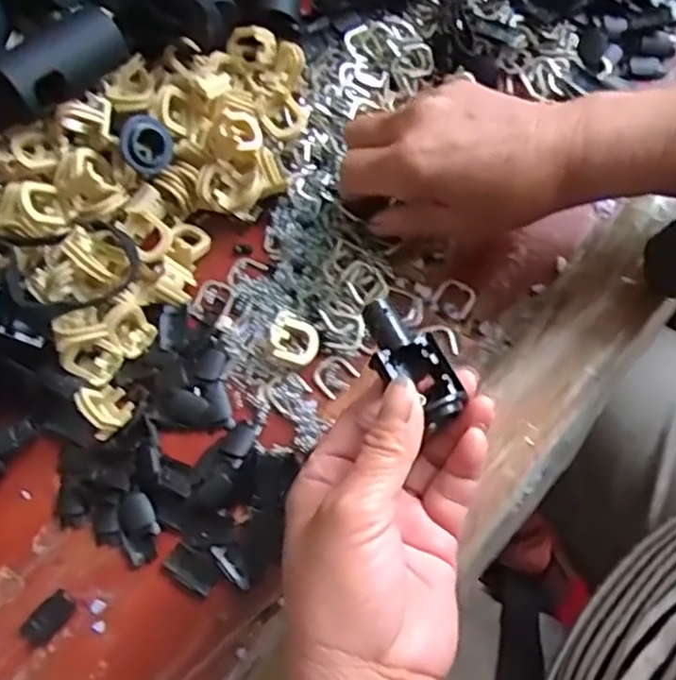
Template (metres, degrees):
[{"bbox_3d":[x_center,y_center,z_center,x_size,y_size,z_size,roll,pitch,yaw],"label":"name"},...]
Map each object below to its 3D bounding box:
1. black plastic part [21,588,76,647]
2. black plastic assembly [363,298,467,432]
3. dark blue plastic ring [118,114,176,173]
[{"bbox_3d":[-0.127,0.122,0.306,0.014,0.004,0.024,42,79,15],"label":"black plastic part"},{"bbox_3d":[0.027,0.008,0.267,0.023,0.019,0.052,-37,76,-10],"label":"black plastic assembly"},{"bbox_3d":[-0.094,-0.094,0.340,0.026,0.014,0.027,32,79,-26],"label":"dark blue plastic ring"}]

